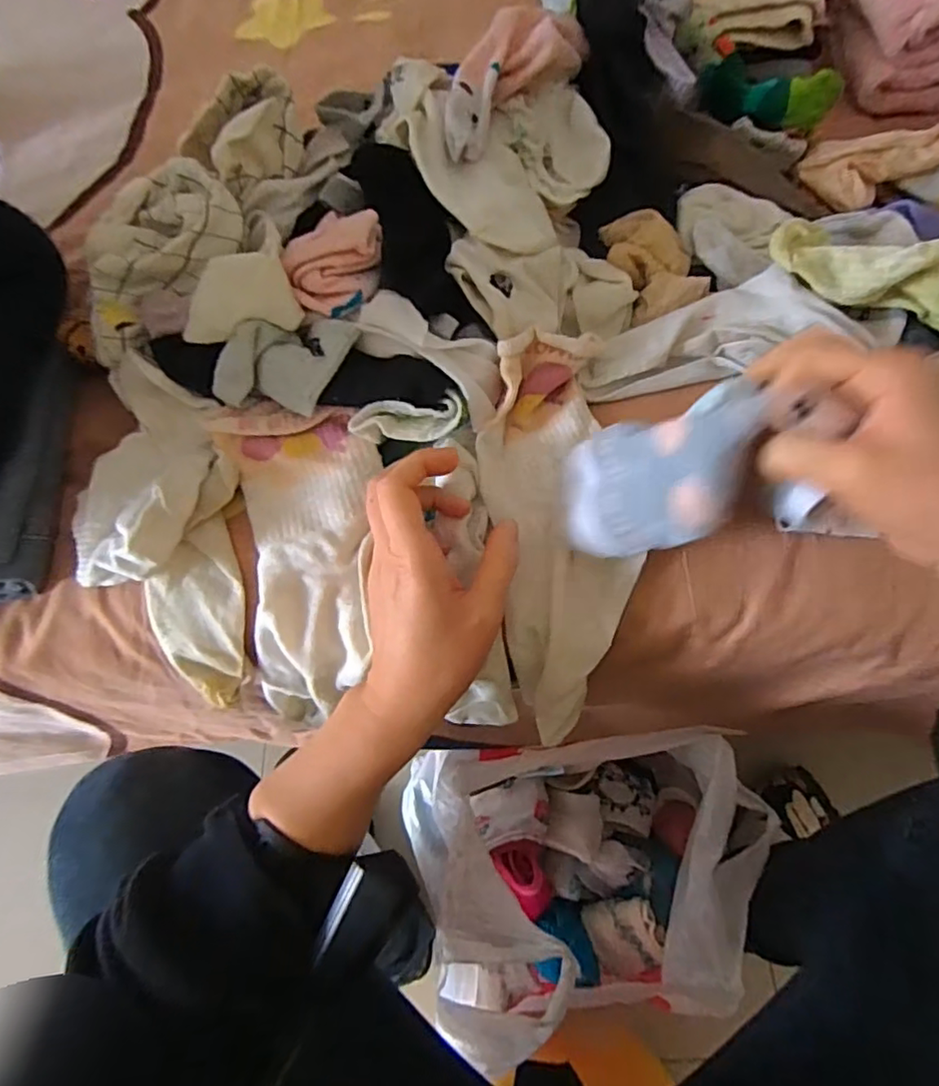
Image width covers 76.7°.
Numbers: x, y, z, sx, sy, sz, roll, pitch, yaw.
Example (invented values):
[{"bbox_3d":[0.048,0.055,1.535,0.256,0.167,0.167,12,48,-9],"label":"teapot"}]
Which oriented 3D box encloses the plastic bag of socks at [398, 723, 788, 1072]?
[{"bbox_3d":[0.104,0.321,0.568,0.338,0.258,0.229,-1,65,2],"label":"plastic bag of socks"}]

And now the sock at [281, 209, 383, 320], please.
[{"bbox_3d":[-0.081,-0.168,0.353,0.052,0.031,0.061,20,67,11],"label":"sock"}]

